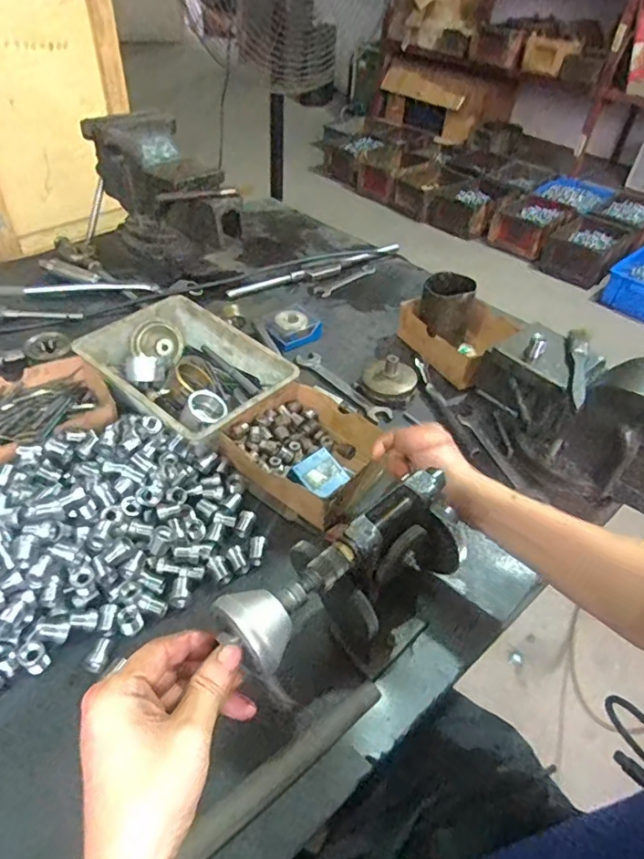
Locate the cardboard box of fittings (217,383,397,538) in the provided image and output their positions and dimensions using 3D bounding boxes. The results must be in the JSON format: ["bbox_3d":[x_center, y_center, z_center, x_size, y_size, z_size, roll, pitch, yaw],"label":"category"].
[{"bbox_3d":[-0.015,0.025,0.628,0.181,0.053,0.153,34,50,26],"label":"cardboard box of fittings"}]

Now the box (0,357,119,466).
[{"bbox_3d":[-0.340,-0.013,0.635,0.178,0.052,0.139,-29,54,-32],"label":"box"}]

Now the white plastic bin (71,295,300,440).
[{"bbox_3d":[-0.175,-0.066,0.691,0.245,0.079,0.170,33,51,27],"label":"white plastic bin"}]

